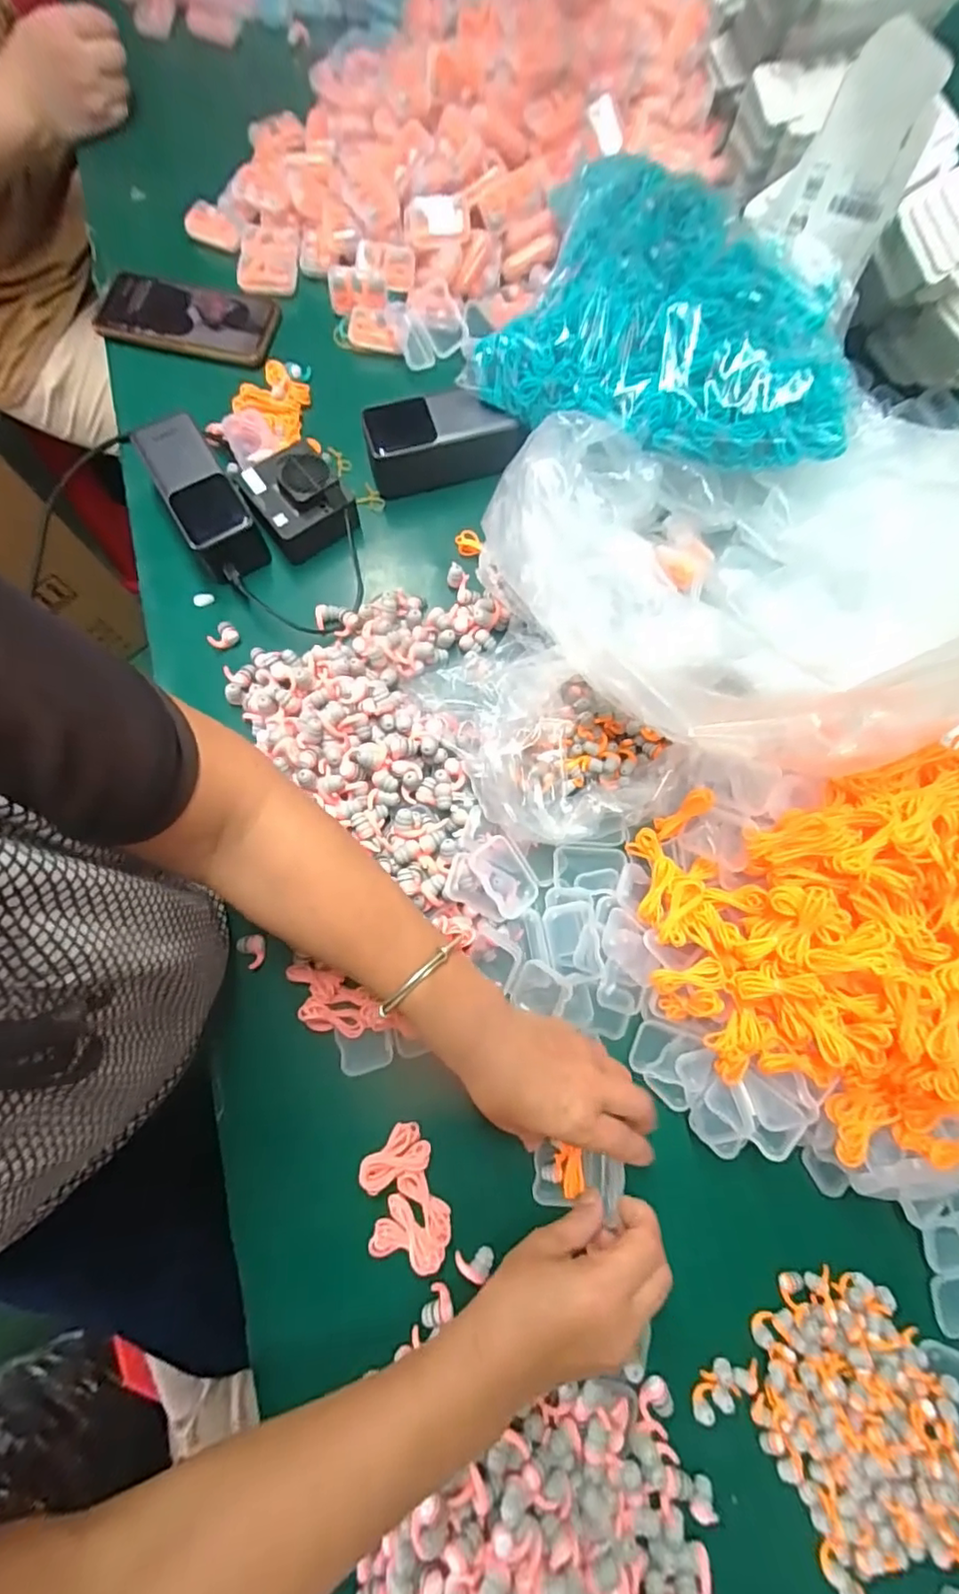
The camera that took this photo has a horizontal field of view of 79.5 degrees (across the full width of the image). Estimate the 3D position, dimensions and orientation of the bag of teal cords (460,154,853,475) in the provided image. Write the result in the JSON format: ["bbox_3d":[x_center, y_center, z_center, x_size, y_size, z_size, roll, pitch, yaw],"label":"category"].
[{"bbox_3d":[0.158,-0.382,0.458,0.280,0.066,0.216,21,77,3],"label":"bag of teal cords"}]

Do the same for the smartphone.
[{"bbox_3d":[-0.276,-0.460,0.553,0.174,0.014,0.079,13,79,3],"label":"smartphone"}]

